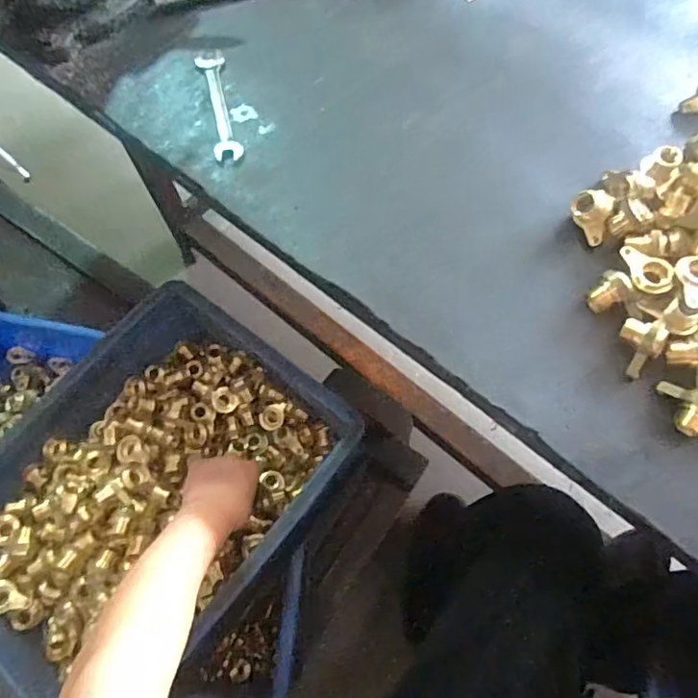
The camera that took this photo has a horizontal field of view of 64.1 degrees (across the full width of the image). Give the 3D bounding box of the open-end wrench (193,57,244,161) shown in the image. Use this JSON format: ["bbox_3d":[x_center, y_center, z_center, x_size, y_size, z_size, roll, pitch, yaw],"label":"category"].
[{"bbox_3d":[-0.127,-0.239,0.548,0.028,0.005,0.139,-14,66,-5],"label":"open-end wrench"}]

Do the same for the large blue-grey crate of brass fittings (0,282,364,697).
[{"bbox_3d":[-0.226,0.156,0.627,0.314,0.133,0.395,38,72,17],"label":"large blue-grey crate of brass fittings"}]

